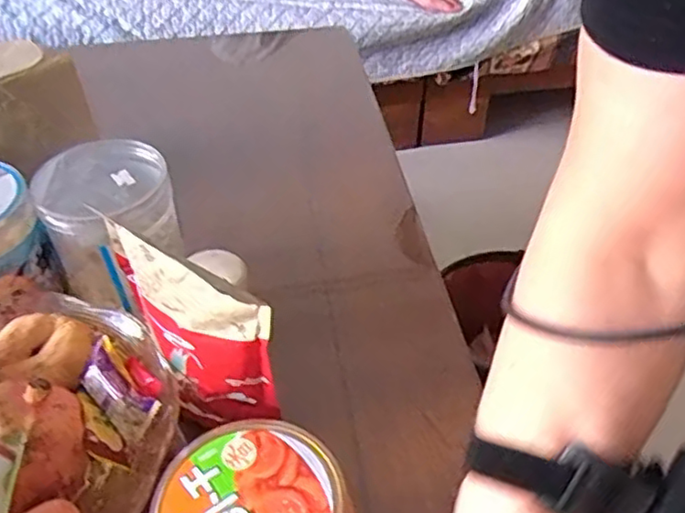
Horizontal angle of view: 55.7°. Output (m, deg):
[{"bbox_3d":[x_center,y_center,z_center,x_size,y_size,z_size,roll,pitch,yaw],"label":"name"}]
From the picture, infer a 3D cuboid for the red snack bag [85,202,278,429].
[{"bbox_3d":[-0.098,0.052,0.419,0.124,0.156,0.028,21,48,22],"label":"red snack bag"}]

